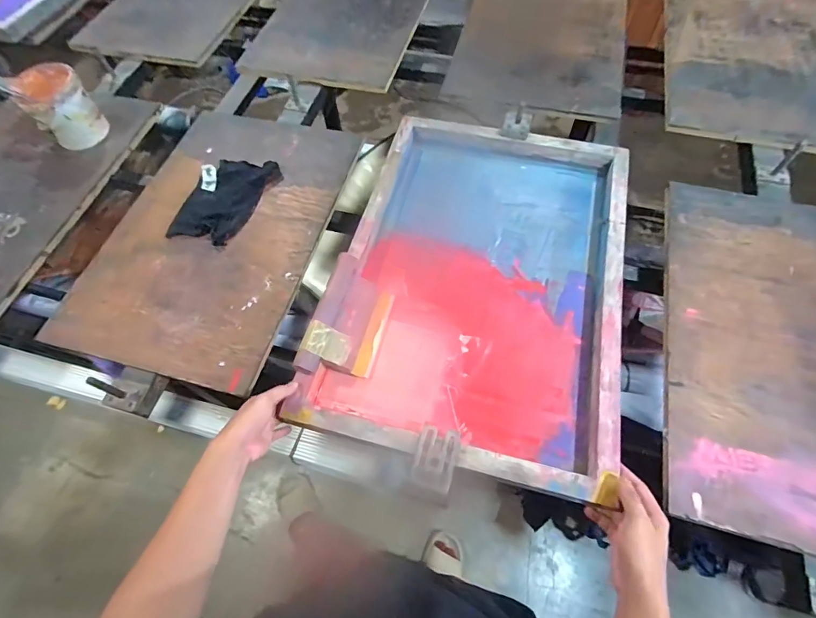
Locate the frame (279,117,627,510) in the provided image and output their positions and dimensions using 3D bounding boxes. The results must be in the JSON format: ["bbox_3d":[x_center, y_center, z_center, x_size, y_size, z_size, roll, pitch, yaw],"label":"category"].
[{"bbox_3d":[0.128,-0.073,0.730,0.436,0.054,0.657,12,62,9],"label":"frame"}]

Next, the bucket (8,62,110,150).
[{"bbox_3d":[-0.732,-0.423,0.904,0.126,0.113,0.122,39,69,21],"label":"bucket"}]

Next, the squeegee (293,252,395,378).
[{"bbox_3d":[-0.093,0.022,0.662,0.113,0.036,0.195,30,59,-22],"label":"squeegee"}]

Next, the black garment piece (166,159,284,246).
[{"bbox_3d":[-0.357,-0.217,0.831,0.136,0.012,0.205,17,63,11],"label":"black garment piece"}]

